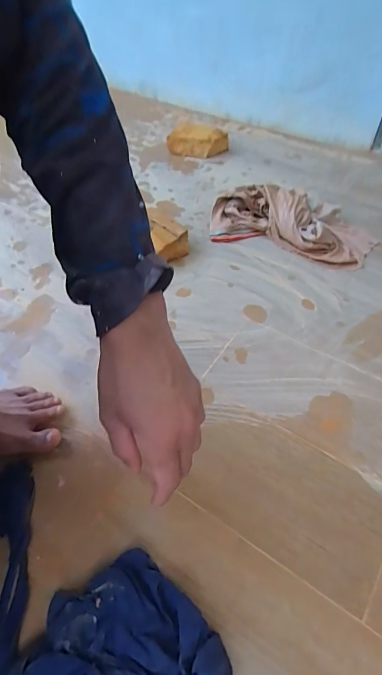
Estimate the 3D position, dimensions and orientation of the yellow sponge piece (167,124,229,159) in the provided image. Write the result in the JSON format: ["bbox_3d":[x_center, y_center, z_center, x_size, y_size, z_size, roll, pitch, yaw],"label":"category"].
[{"bbox_3d":[0.018,-0.509,0.982,0.161,0.064,0.062,9,53,9],"label":"yellow sponge piece"}]

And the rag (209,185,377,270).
[{"bbox_3d":[0.202,-0.234,0.762,0.328,0.061,0.149,16,54,14],"label":"rag"}]

